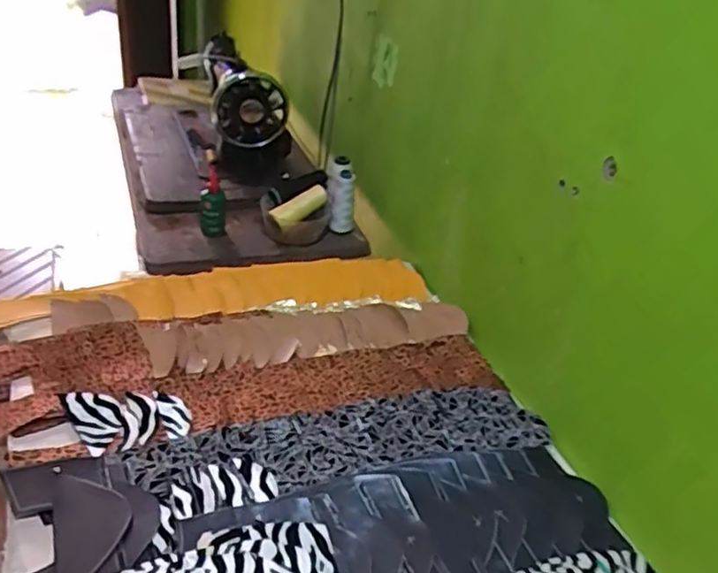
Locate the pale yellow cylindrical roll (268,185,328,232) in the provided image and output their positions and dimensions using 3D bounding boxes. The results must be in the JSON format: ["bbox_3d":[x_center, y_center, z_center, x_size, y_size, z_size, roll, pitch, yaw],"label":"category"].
[{"bbox_3d":[-0.102,-0.136,1.137,0.104,0.037,0.031,-32,45,-15],"label":"pale yellow cylindrical roll"}]

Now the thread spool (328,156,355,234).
[{"bbox_3d":[-0.034,-0.167,1.193,0.050,0.140,0.052,1,10,0],"label":"thread spool"}]

